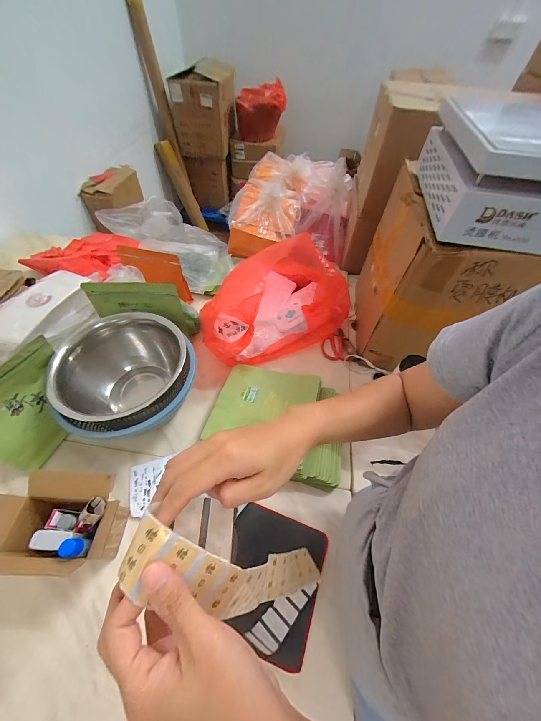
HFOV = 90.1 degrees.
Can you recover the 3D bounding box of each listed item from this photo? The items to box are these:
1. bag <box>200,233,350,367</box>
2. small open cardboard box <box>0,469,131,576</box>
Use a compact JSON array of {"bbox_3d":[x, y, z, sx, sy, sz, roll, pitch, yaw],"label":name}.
[{"bbox_3d":[-0.001,-0.186,0.779,0.442,0.229,0.271,-24,59,-18],"label":"bag"},{"bbox_3d":[-0.368,0.294,0.488,0.201,0.132,0.139,1,55,-1],"label":"small open cardboard box"}]

